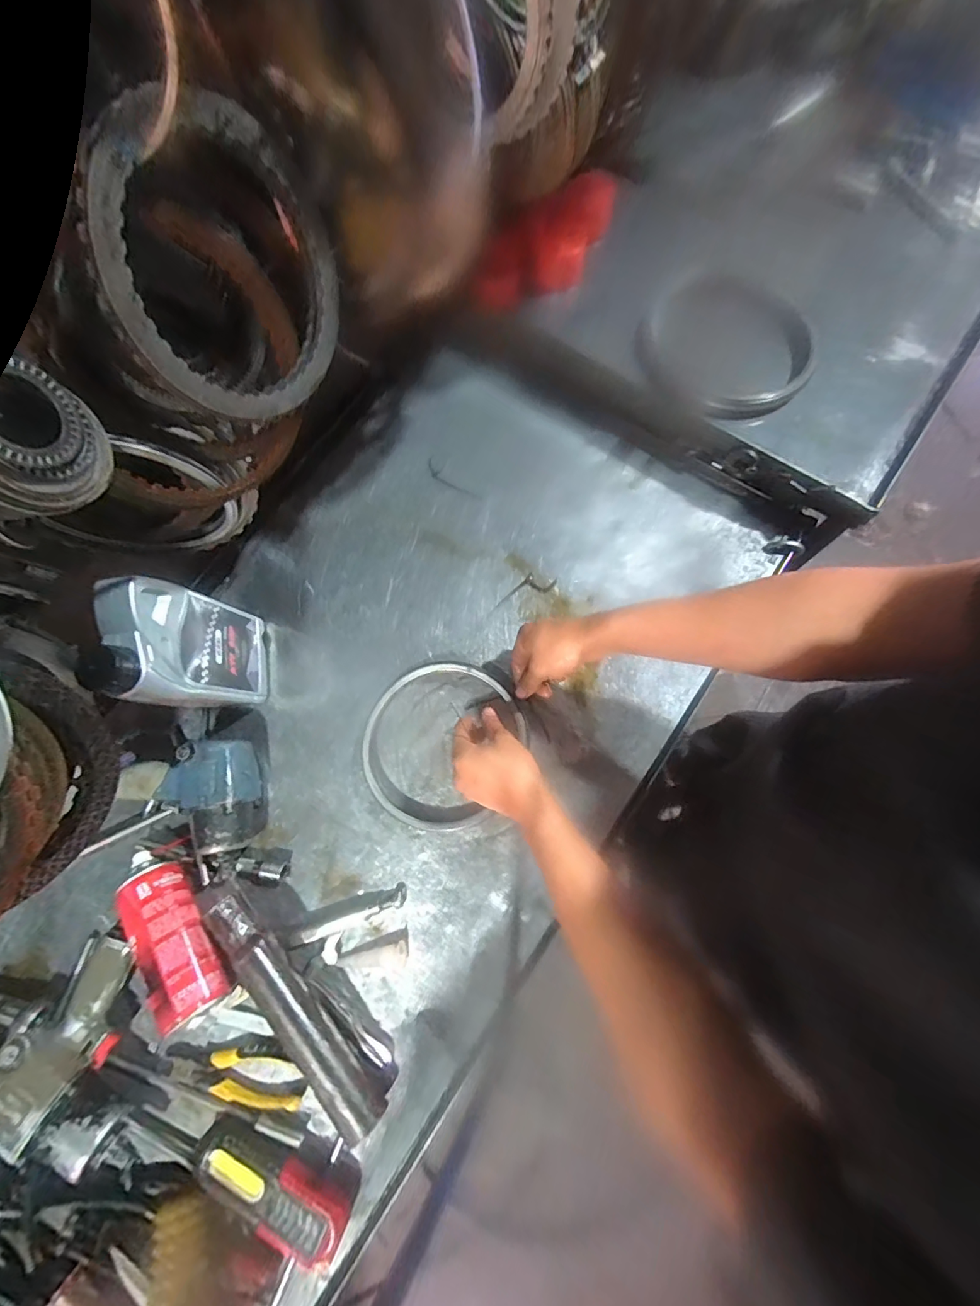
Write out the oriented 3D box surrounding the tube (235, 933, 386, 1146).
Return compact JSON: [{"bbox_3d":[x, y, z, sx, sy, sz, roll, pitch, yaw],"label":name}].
[{"bbox_3d":[-0.188,0.390,0.508,0.044,0.043,0.211,-41,77,-8],"label":"tube"}]

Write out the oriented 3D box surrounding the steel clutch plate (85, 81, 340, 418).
[{"bbox_3d":[-0.176,-0.260,0.335,0.010,0.165,0.172,23,112,29],"label":"steel clutch plate"}]

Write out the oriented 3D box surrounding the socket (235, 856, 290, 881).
[{"bbox_3d":[-0.267,0.251,0.567,0.060,0.021,0.016,10,77,3],"label":"socket"}]

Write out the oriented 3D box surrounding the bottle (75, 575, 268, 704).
[{"bbox_3d":[-0.322,0.000,0.530,0.063,0.211,0.125,-5,77,0],"label":"bottle"}]

